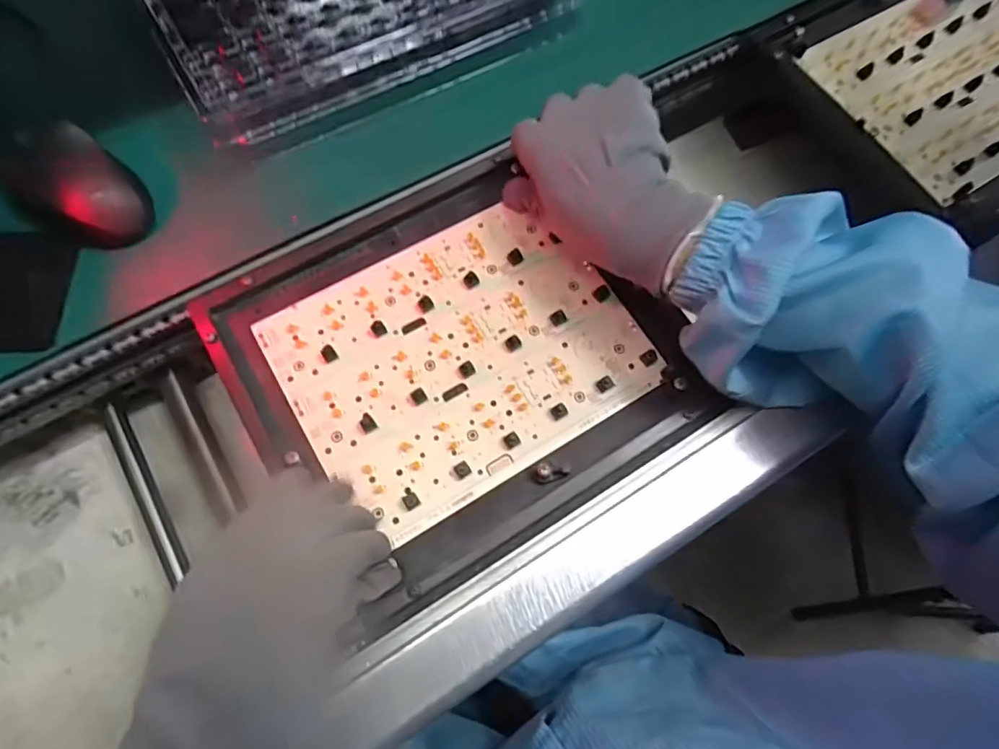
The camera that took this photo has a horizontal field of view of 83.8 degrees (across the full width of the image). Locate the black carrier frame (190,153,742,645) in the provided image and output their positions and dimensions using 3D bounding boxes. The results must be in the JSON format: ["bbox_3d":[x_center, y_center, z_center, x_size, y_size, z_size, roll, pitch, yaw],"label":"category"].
[{"bbox_3d":[-0.027,-0.014,0.355,0.257,0.029,0.239,-31,71,-11],"label":"black carrier frame"}]

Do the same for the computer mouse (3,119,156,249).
[{"bbox_3d":[-0.278,-0.124,0.362,0.101,0.032,0.059,39,76,12],"label":"computer mouse"}]

